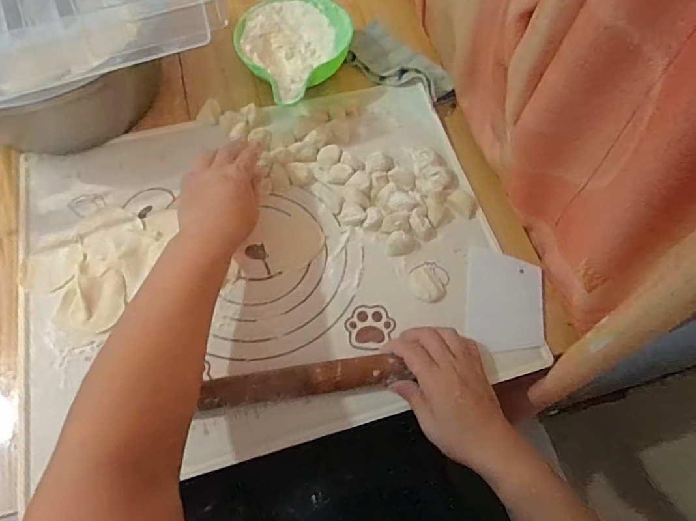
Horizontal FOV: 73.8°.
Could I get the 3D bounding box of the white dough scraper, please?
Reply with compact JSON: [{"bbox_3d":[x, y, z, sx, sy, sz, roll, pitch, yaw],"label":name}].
[{"bbox_3d":[0.167,0.041,0.492,0.078,0.006,0.106,5,69,4],"label":"white dough scraper"}]

